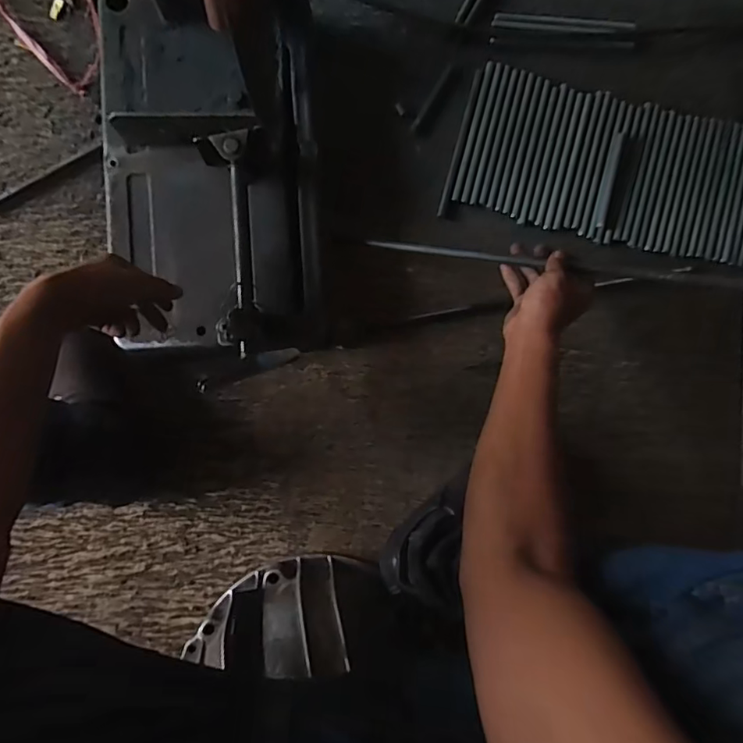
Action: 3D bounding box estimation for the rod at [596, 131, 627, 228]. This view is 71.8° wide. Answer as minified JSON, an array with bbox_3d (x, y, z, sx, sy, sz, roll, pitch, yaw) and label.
[{"bbox_3d":[0.327,-0.262,0.700,0.014,0.010,0.134,15,87,-3],"label":"rod"}]

